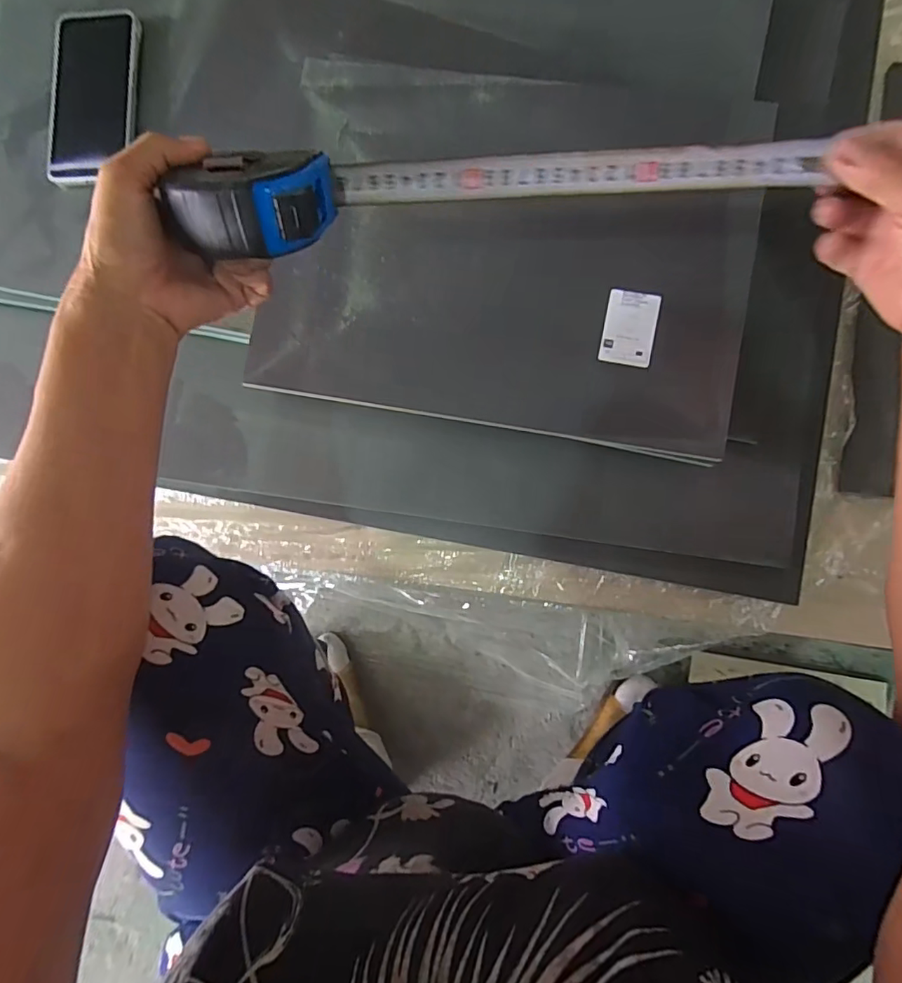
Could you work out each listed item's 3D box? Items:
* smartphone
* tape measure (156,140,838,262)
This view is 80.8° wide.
[{"bbox_3d":[-0.335,-0.369,0.494,0.085,0.007,0.165,0,85,3],"label":"smartphone"},{"bbox_3d":[0.017,-0.168,0.301,0.327,0.054,0.069,-5,85,-4],"label":"tape measure"}]

